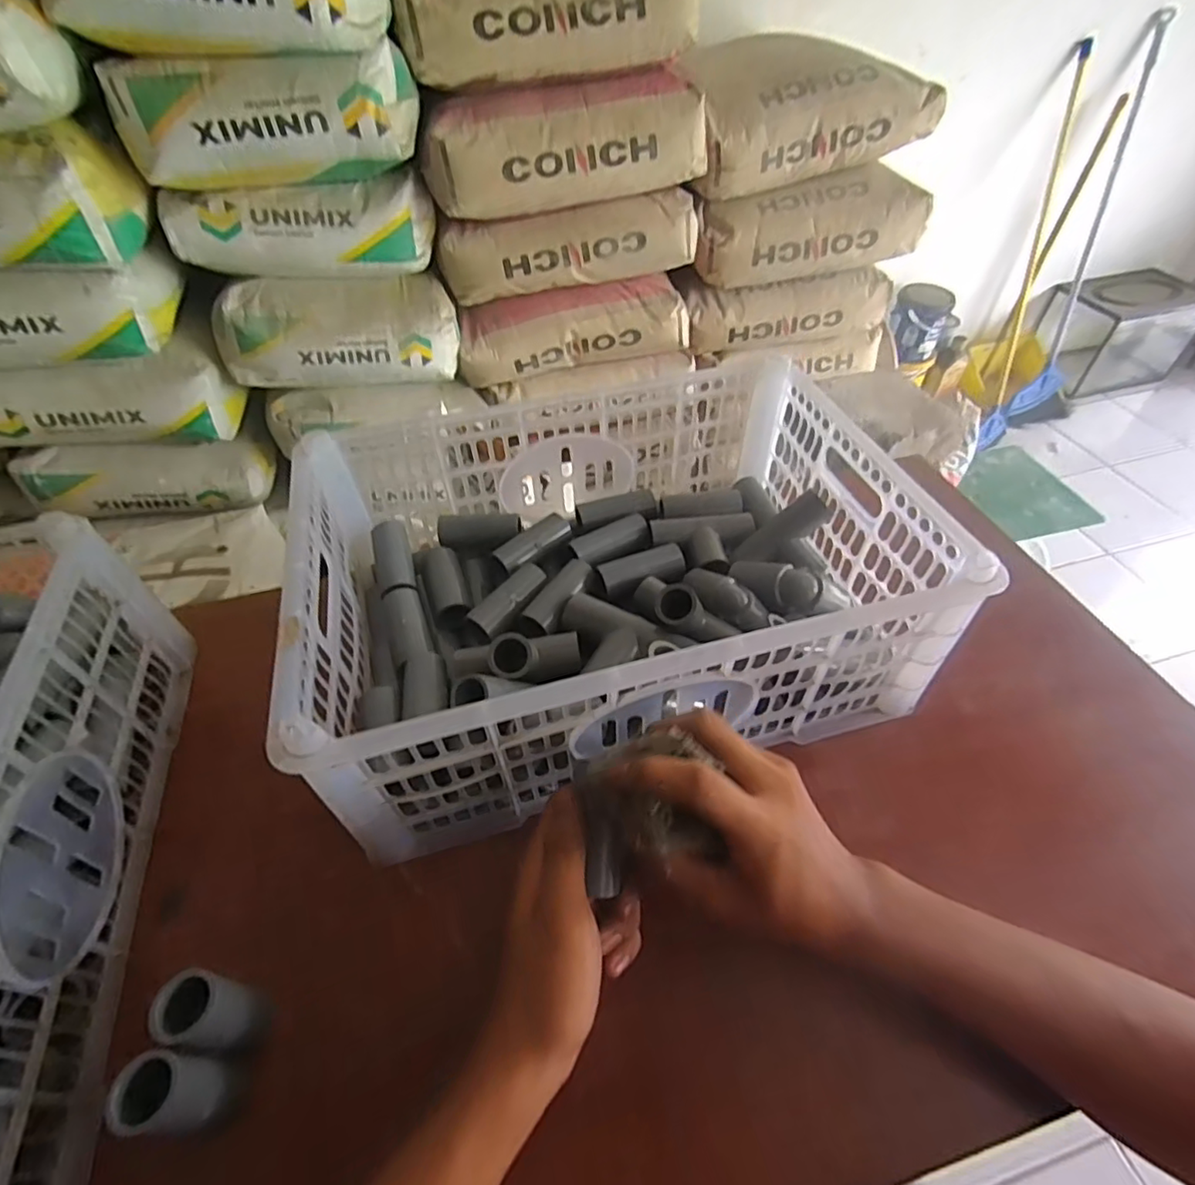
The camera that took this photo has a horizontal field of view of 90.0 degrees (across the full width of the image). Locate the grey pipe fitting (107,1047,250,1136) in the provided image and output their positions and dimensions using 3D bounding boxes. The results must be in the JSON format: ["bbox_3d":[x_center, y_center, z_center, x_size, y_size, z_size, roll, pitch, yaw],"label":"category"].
[{"bbox_3d":[-0.191,0.232,0.276,0.032,0.063,0.029,-3,49,-1],"label":"grey pipe fitting"}]

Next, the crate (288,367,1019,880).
[{"bbox_3d":[0.009,-0.011,0.446,0.394,0.147,0.262,-13,50,-10],"label":"crate"}]

